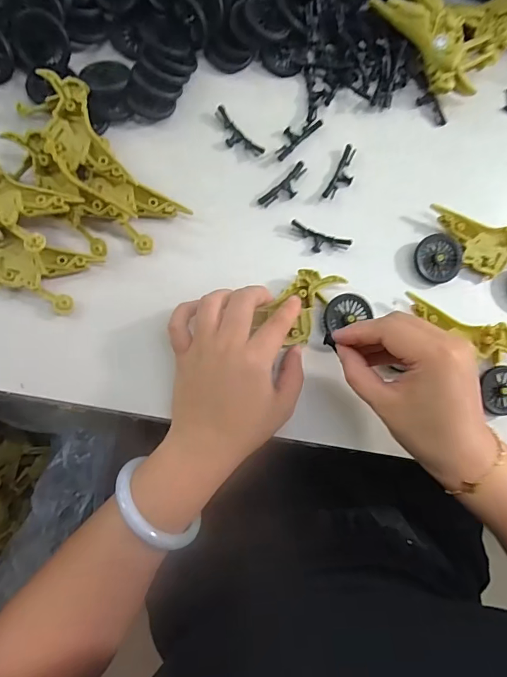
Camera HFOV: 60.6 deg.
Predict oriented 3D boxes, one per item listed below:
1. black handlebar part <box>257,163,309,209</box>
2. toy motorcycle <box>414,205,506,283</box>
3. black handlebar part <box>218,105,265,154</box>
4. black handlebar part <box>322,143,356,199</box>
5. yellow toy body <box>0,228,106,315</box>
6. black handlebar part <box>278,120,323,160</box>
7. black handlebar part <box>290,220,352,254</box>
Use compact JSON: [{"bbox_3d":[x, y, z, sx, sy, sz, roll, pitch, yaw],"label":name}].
[{"bbox_3d":[0.027,-0.118,0.337,0.017,0.004,0.047,45,82,-2],"label":"black handlebar part"},{"bbox_3d":[0.192,-0.066,0.353,0.118,0.013,0.061,15,85,-6],"label":"toy motorcycle"},{"bbox_3d":[-0.014,-0.157,0.336,0.017,0.005,0.048,-44,92,-8],"label":"black handlebar part"},{"bbox_3d":[0.072,-0.130,0.345,0.016,0.004,0.046,26,83,-5],"label":"black handlebar part"},{"bbox_3d":[-0.163,-0.051,0.302,0.095,0.015,0.043,18,84,-6],"label":"yellow toy body"},{"bbox_3d":[0.033,-0.161,0.342,0.048,0.004,0.017,-43,92,-8],"label":"black handlebar part"},{"bbox_3d":[0.051,-0.076,0.337,0.049,0.004,0.018,19,84,-5],"label":"black handlebar part"}]

